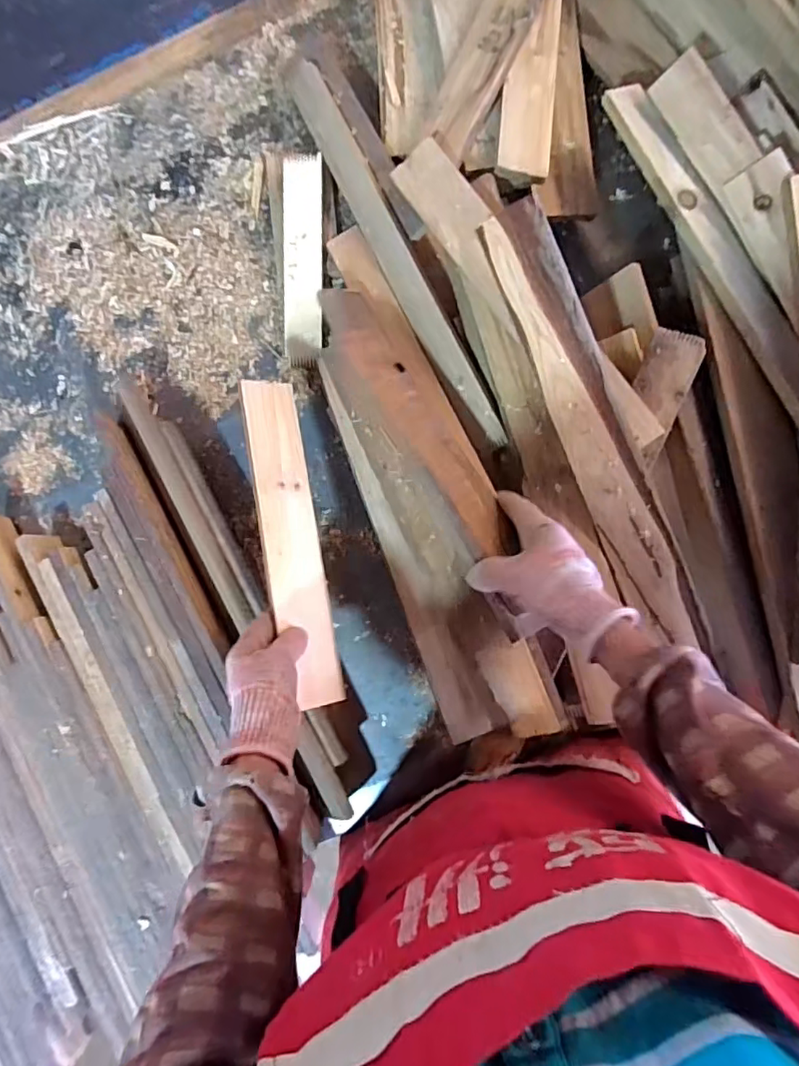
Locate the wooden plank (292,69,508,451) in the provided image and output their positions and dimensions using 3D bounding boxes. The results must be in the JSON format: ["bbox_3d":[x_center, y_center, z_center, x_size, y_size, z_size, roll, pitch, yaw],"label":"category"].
[{"bbox_3d":[-0.008,-0.319,0.624,0.042,0.026,0.493,-25,87,2],"label":"wooden plank"}]

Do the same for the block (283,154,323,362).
[{"bbox_3d":[-0.115,-0.328,0.660,0.045,0.030,0.233,1,88,3],"label":"block"}]

